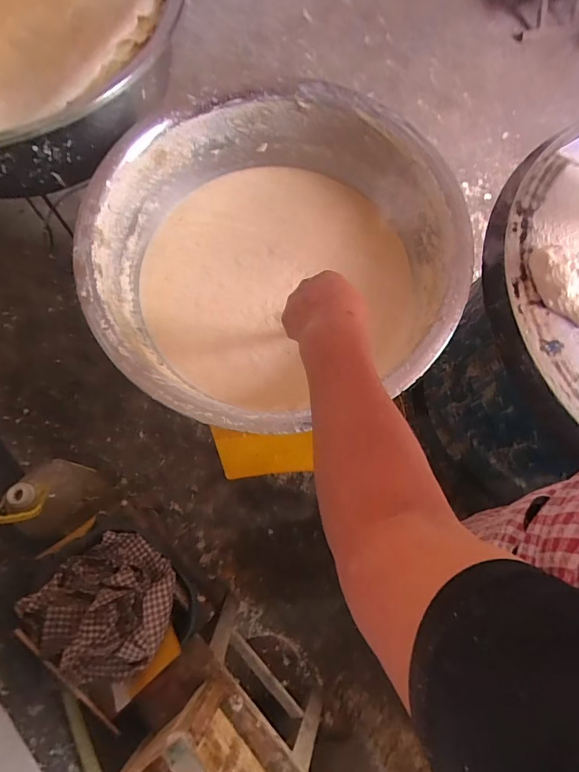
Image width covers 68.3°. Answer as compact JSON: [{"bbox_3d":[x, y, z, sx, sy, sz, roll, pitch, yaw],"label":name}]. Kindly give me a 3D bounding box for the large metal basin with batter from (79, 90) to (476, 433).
[{"bbox_3d":[-0.025,-0.195,0.676,0.529,0.161,0.520,0,74,0],"label":"large metal basin with batter"}]

